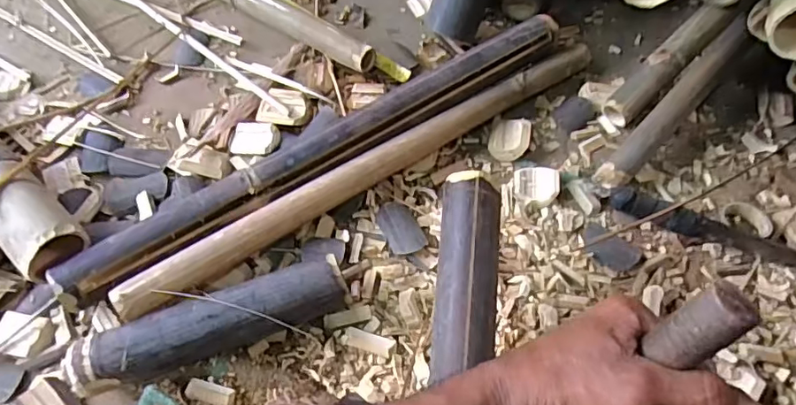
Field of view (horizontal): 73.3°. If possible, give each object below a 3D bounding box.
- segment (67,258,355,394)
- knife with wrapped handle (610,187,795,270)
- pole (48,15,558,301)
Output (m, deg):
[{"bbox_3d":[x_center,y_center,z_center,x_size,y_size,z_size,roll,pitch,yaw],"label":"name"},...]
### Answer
[{"bbox_3d":[-0.181,0.122,0.536,0.264,0.056,0.058,-15,59,-8],"label":"segment"},{"bbox_3d":[0.366,0.035,0.588,0.258,0.036,0.036,20,60,13],"label":"knife with wrapped handle"},{"bbox_3d":[-0.069,-0.076,0.627,0.638,0.029,0.046,-31,62,-17],"label":"pole"}]

